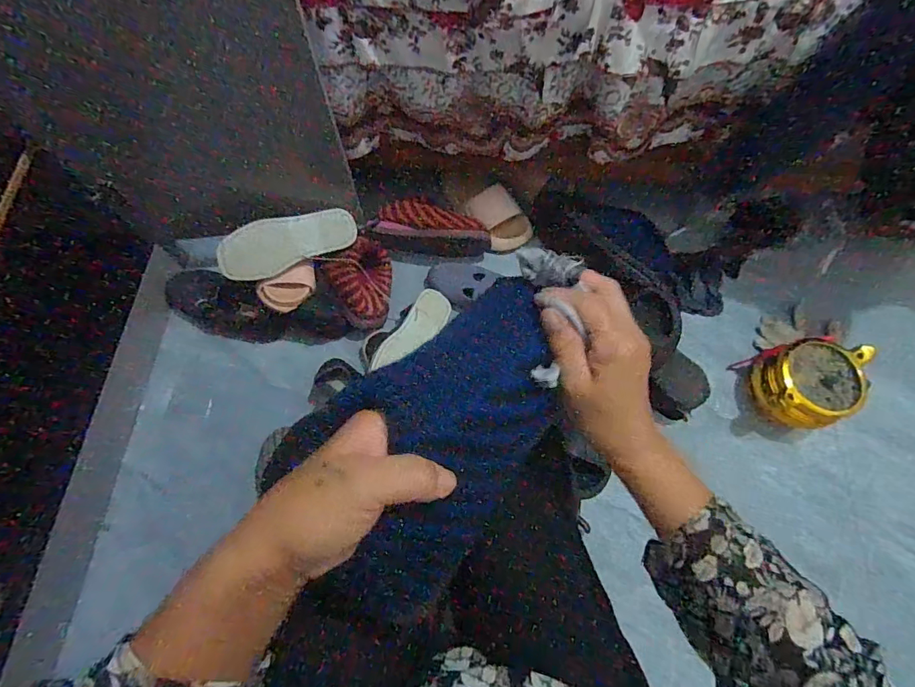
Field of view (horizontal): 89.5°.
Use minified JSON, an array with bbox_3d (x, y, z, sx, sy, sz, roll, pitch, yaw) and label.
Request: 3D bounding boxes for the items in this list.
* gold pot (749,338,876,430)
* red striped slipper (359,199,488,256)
[{"bbox_3d":[0.574,0.073,0.768,0.144,0.110,0.127,9,69,3],"label":"gold pot"},{"bbox_3d":[-0.050,-0.208,0.836,0.221,0.068,0.075,4,69,0],"label":"red striped slipper"}]

